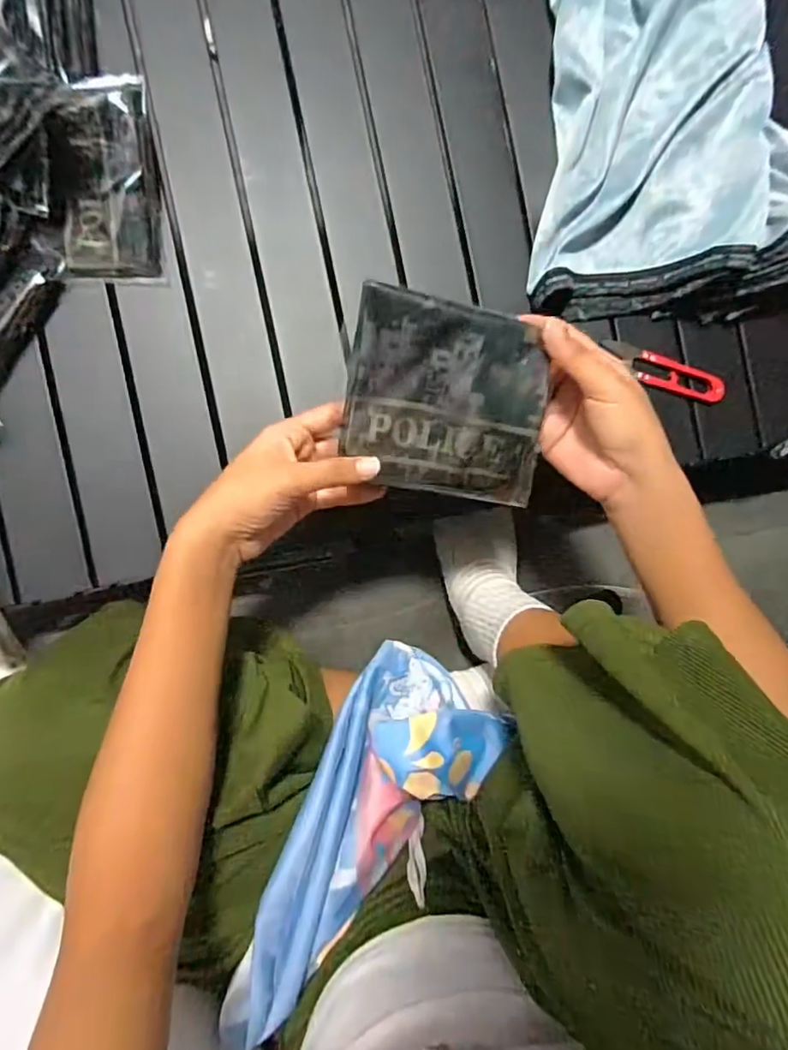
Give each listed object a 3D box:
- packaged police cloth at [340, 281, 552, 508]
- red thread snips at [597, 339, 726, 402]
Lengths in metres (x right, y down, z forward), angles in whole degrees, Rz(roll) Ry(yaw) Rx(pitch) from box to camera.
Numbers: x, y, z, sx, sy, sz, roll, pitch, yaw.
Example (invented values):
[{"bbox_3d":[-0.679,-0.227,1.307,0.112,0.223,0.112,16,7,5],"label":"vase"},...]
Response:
[{"bbox_3d":[0.034,-0.073,0.348,0.125,0.018,0.119,10,117,-4],"label":"packaged police cloth"},{"bbox_3d":[0.237,-0.137,0.487,0.112,0.014,0.029,19,88,-8],"label":"red thread snips"}]

